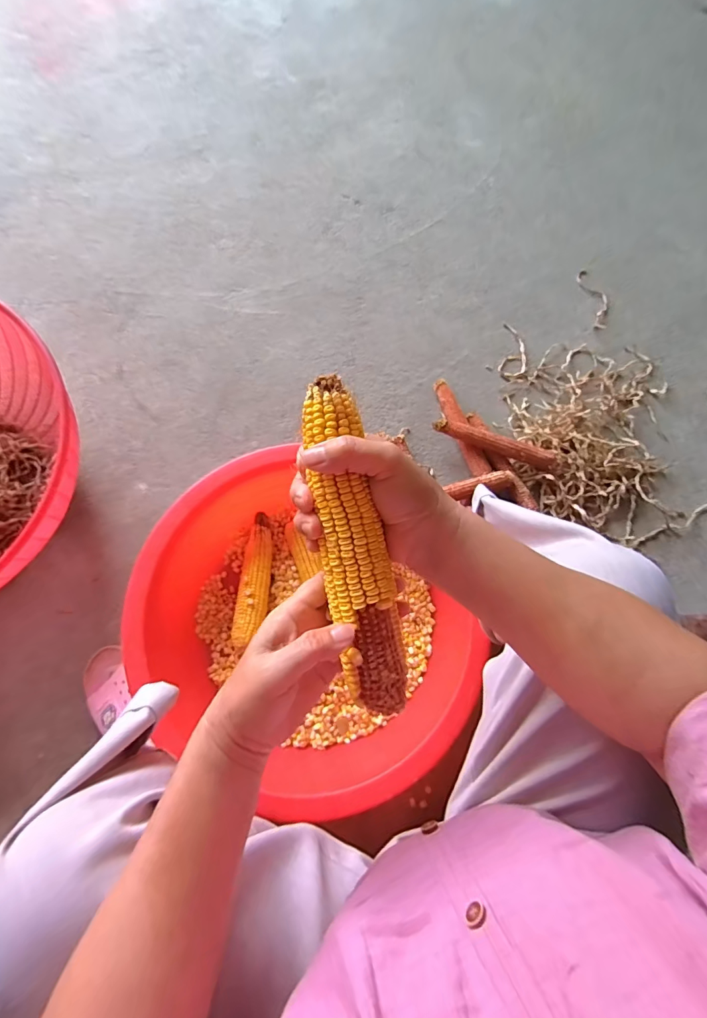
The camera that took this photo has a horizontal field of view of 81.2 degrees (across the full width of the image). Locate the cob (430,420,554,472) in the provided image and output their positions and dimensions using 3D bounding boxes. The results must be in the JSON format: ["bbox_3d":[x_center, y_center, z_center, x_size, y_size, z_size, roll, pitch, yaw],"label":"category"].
[{"bbox_3d":[0.270,-0.127,0.793,0.232,0.034,0.031,19,75,4],"label":"cob"}]

